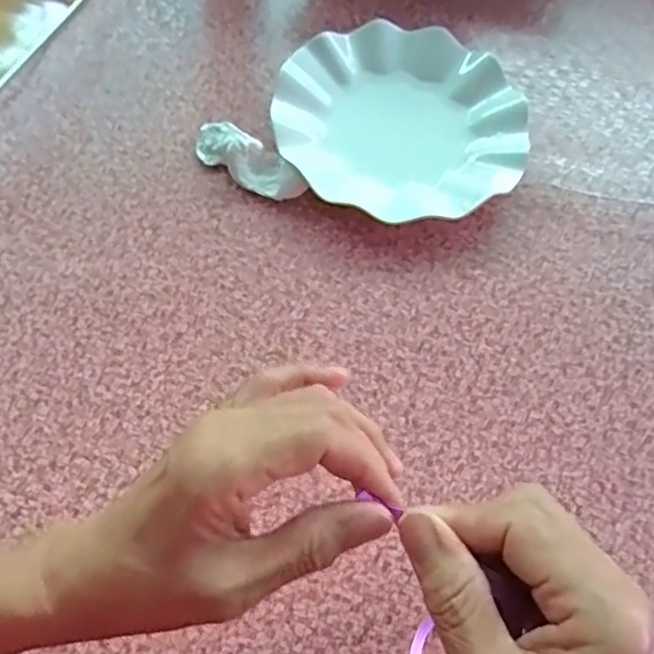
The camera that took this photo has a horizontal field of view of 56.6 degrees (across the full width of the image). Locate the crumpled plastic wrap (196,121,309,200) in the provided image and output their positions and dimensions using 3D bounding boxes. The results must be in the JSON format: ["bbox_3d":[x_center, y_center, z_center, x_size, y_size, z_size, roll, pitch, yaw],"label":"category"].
[{"bbox_3d":[-0.056,-0.119,0.433,0.087,0.025,0.033,38,68,14],"label":"crumpled plastic wrap"}]

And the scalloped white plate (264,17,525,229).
[{"bbox_3d":[0.055,-0.156,0.458,0.179,0.027,0.165,6,64,0],"label":"scalloped white plate"}]

